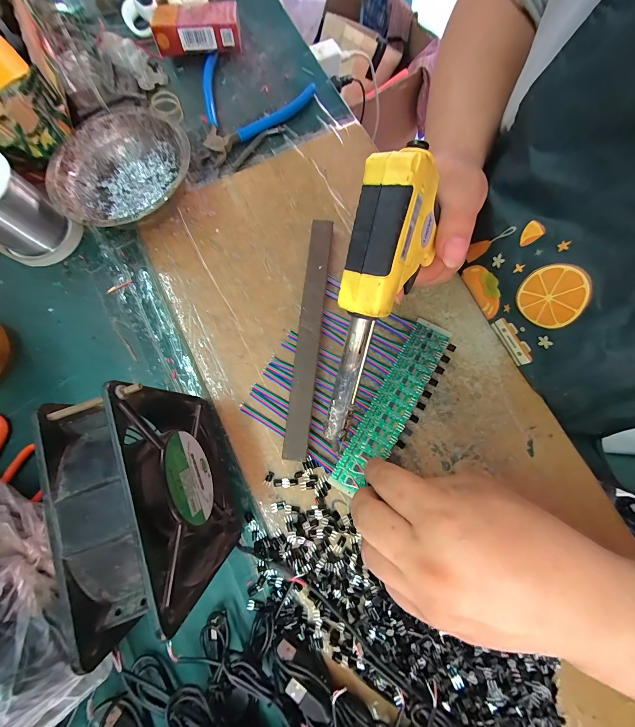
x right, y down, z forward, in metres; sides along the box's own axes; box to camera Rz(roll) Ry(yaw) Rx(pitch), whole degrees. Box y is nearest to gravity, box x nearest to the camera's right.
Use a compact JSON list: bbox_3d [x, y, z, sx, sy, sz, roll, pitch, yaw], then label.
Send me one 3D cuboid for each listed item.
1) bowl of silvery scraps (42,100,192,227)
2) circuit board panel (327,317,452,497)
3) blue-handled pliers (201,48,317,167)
[{"bbox_3d":[-0.177,-0.174,0.274,0.121,0.044,0.120,0,79,1],"label":"bowl of silvery scraps"},{"bbox_3d":[0.065,0.034,0.247,0.034,0.007,0.163,33,80,7],"label":"circuit board panel"},{"bbox_3d":[-0.085,-0.296,0.313,0.134,0.012,0.117,-36,81,-6],"label":"blue-handled pliers"}]

